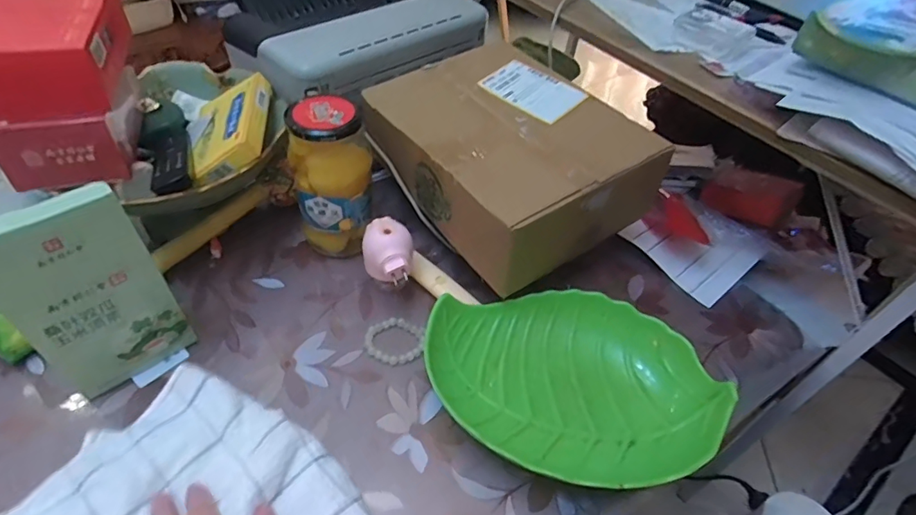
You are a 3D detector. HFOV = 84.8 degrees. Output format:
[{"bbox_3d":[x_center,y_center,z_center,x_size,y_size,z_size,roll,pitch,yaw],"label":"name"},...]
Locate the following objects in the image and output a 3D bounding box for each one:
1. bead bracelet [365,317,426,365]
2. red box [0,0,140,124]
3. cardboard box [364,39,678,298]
[{"bbox_3d":[-0.070,0.093,0.562,0.066,0.006,0.058,26,51,18],"label":"bead bracelet"},{"bbox_3d":[-0.398,-0.212,0.490,0.103,0.065,0.170,-11,50,-14],"label":"red box"},{"bbox_3d":[0.055,-0.131,0.623,0.225,0.100,0.307,-28,56,-26],"label":"cardboard box"}]

